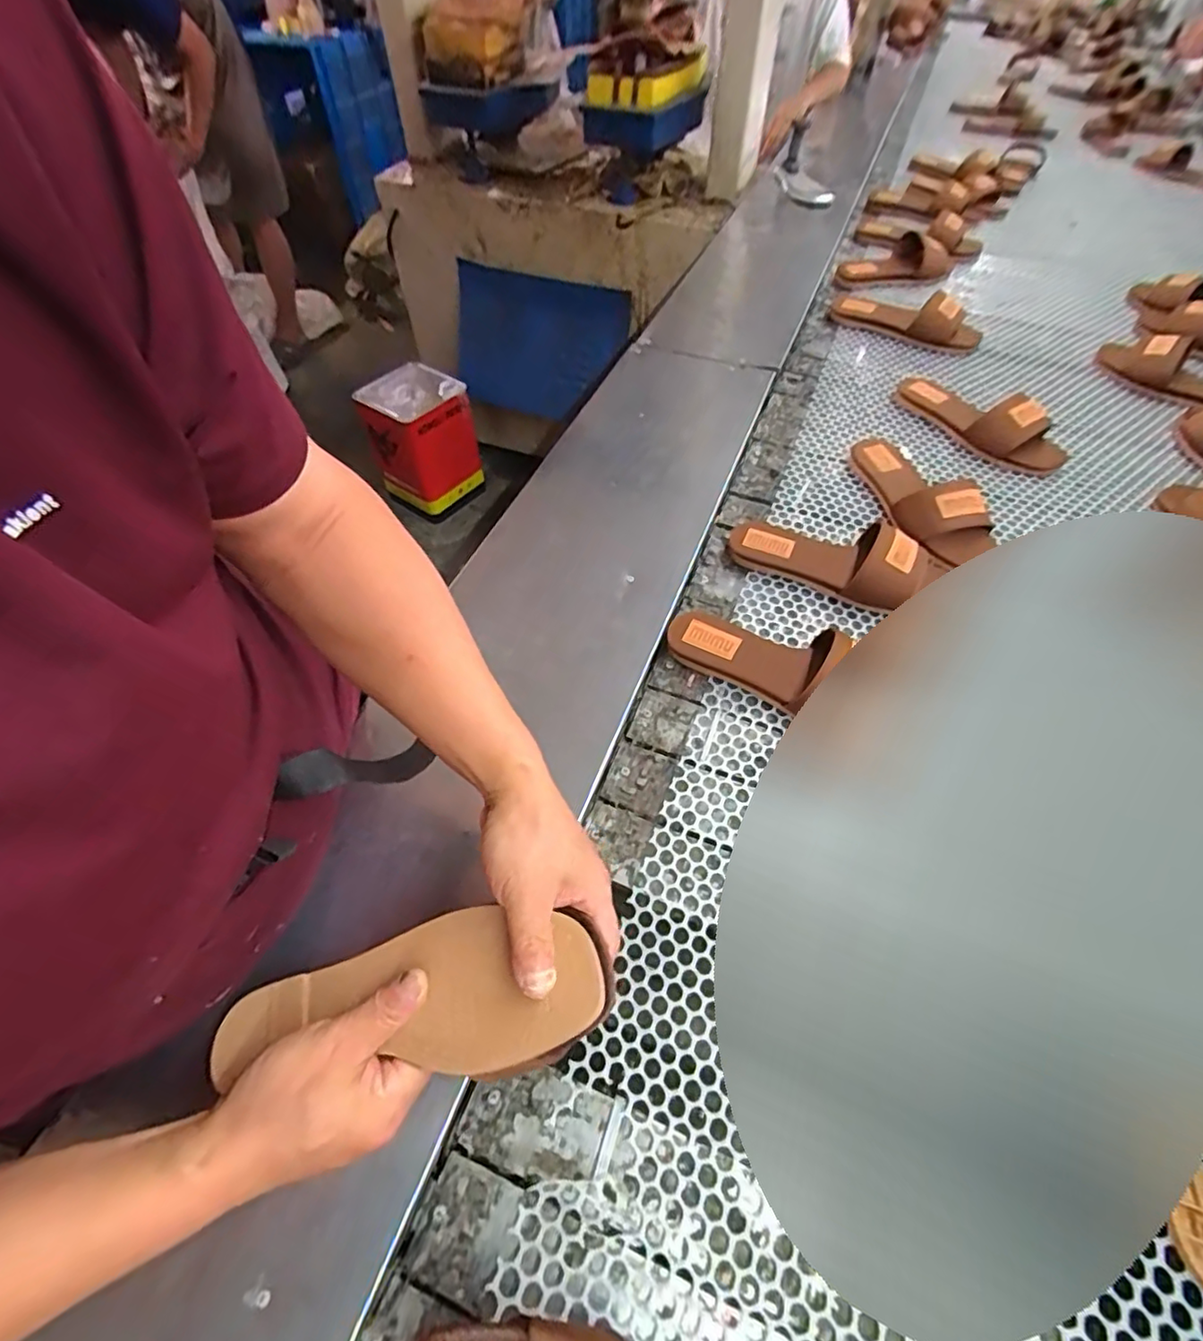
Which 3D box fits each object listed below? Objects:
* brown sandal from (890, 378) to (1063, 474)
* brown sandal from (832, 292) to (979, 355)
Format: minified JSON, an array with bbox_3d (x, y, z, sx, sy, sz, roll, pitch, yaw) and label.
[{"bbox_3d":[0.530,-0.365,0.840,0.083,0.061,0.254,-32,59,-21],"label":"brown sandal"},{"bbox_3d":[0.510,-0.602,0.998,0.249,0.068,0.077,32,58,22],"label":"brown sandal"}]

